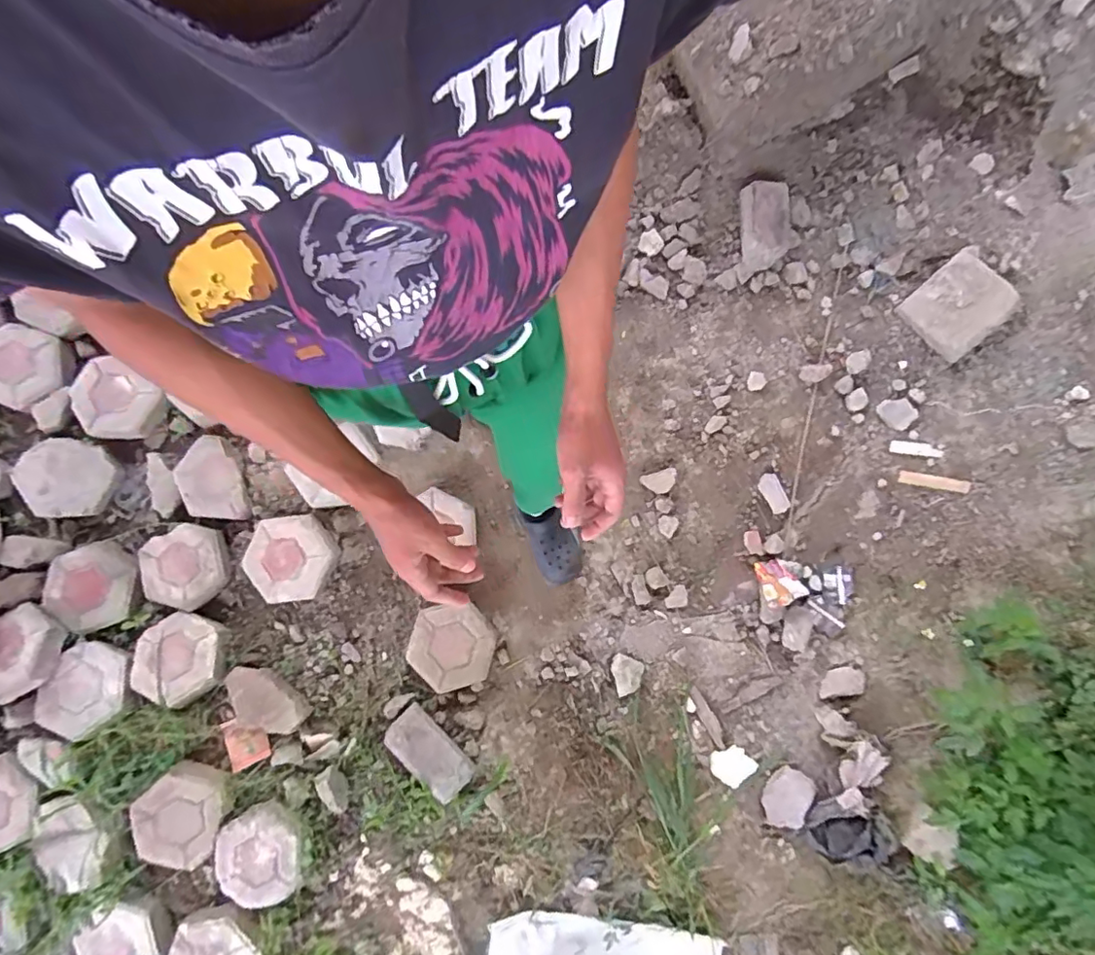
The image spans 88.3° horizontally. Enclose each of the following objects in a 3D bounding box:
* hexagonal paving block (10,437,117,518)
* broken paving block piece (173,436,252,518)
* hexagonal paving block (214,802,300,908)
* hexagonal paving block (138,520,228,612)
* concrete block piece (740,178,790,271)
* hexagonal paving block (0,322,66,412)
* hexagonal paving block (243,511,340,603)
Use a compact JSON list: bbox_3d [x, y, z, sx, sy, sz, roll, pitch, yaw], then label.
[{"bbox_3d":[-1.171,0.001,1.380,0.216,0.054,0.194,-6,87,-2],"label":"hexagonal paving block"},{"bbox_3d":[-0.821,0.013,1.365,0.140,0.043,0.223,-24,88,-2],"label":"broken paving block piece"},{"bbox_3d":[-0.642,0.832,1.242,0.184,0.043,0.194,-10,87,-2],"label":"hexagonal paving block"},{"bbox_3d":[-0.881,0.219,1.366,0.198,0.041,0.198,-20,87,-2],"label":"hexagonal paving block"},{"bbox_3d":[0.555,-0.647,1.452,0.122,0.077,0.210,-15,103,-13],"label":"concrete block piece"},{"bbox_3d":[-1.299,-0.271,1.381,0.215,0.048,0.190,23,87,0],"label":"hexagonal paving block"},{"bbox_3d":[-0.626,0.197,1.366,0.215,0.078,0.200,-7,80,-2],"label":"hexagonal paving block"}]

